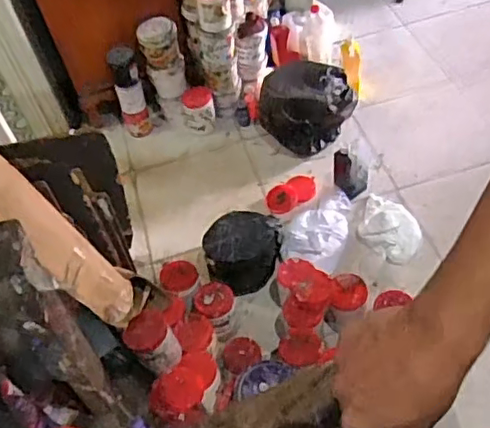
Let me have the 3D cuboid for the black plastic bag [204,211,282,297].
[{"bbox_3d":[-0.005,0.100,1.661,0.206,0.189,0.178,-3,51,6],"label":"black plastic bag"}]

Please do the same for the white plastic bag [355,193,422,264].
[{"bbox_3d":[0.437,0.023,1.742,0.187,0.072,0.243,13,54,17],"label":"white plastic bag"}]

